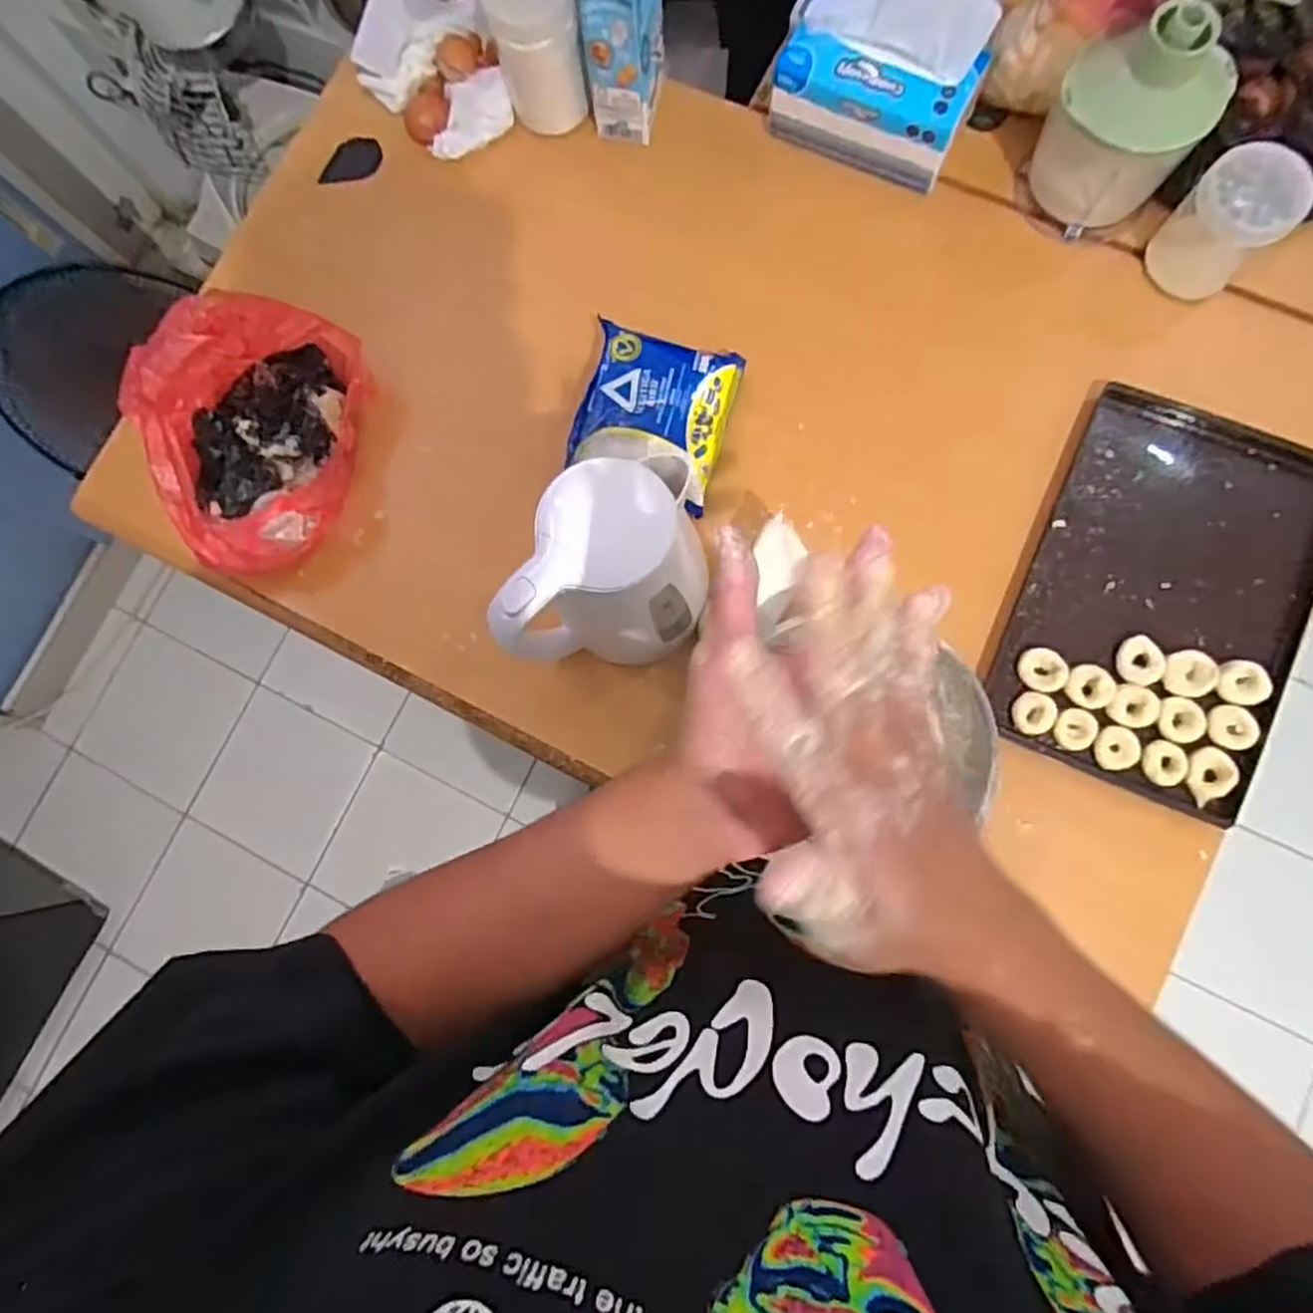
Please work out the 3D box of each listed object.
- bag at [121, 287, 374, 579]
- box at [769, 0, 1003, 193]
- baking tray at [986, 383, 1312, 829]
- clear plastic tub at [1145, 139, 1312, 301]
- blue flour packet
[{"bbox_3d":[-0.394,-0.213,0.703,0.161,0.150,0.250,13,84,6],"label":"bag"},{"bbox_3d":[0.218,-0.564,0.709,0.182,0.117,0.126,27,86,7],"label":"box"},{"bbox_3d":[0.477,-0.057,0.671,0.237,0.021,0.358,22,85,7],"label":"baking tray"},{"bbox_3d":[0.523,-0.397,0.672,0.071,0.112,0.085,-45,82,-2],"label":"clear plastic tub"},{"bbox_3d":[-0.003,-0.239,0.721,0.143,0.057,0.162,16,84,6],"label":"blue flour packet"}]

